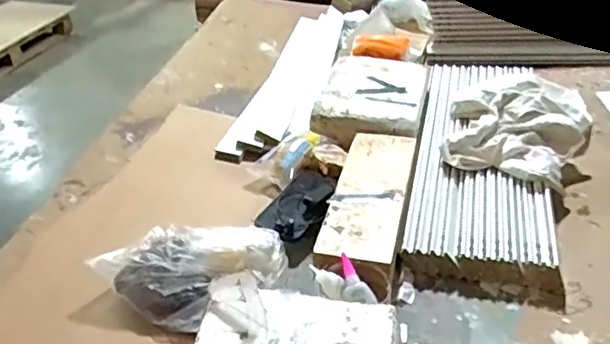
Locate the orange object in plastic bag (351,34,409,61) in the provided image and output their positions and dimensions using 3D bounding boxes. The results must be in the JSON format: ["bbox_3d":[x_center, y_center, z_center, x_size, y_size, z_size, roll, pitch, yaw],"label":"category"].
[{"bbox_3d":[0.161,-0.270,1.342,0.125,0.038,0.041,12,36,20],"label":"orange object in plastic bag"}]

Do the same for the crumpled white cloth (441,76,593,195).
[{"bbox_3d":[0.423,-0.119,1.197,0.262,0.074,0.464,9,35,15],"label":"crumpled white cloth"}]

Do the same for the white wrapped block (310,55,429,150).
[{"bbox_3d":[0.135,-0.146,1.239,0.201,0.070,0.295,6,34,11],"label":"white wrapped block"}]

